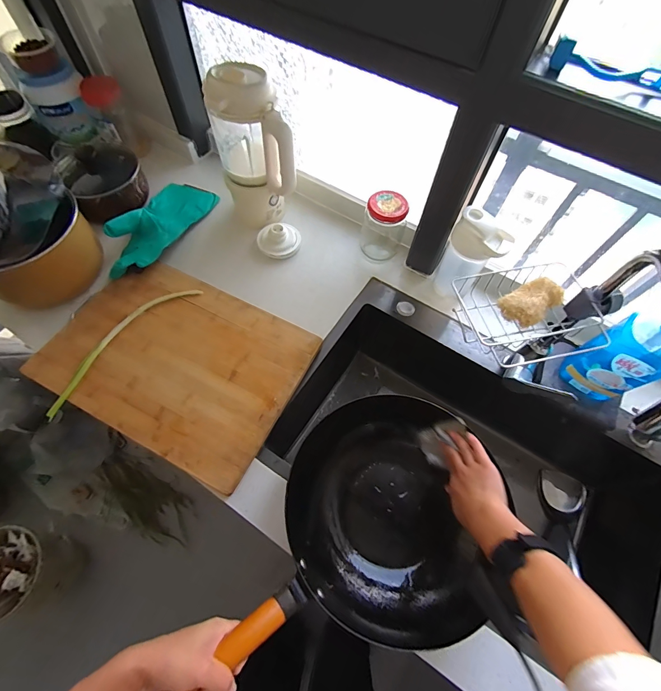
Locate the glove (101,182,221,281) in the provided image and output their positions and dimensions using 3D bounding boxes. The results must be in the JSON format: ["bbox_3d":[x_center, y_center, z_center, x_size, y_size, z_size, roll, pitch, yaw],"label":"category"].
[{"bbox_3d":[-0.380,-0.273,0.769,0.122,0.043,0.305,22,64,9],"label":"glove"}]

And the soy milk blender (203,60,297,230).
[{"bbox_3d":[-0.144,-0.379,0.703,0.142,0.272,0.108,-3,63,-4],"label":"soy milk blender"}]

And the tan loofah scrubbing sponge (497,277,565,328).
[{"bbox_3d":[0.285,-0.061,0.496,0.078,0.032,0.054,-28,67,-15],"label":"tan loofah scrubbing sponge"}]

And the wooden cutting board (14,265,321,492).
[{"bbox_3d":[-0.274,0.020,0.644,0.423,0.021,0.303,26,62,10],"label":"wooden cutting board"}]

